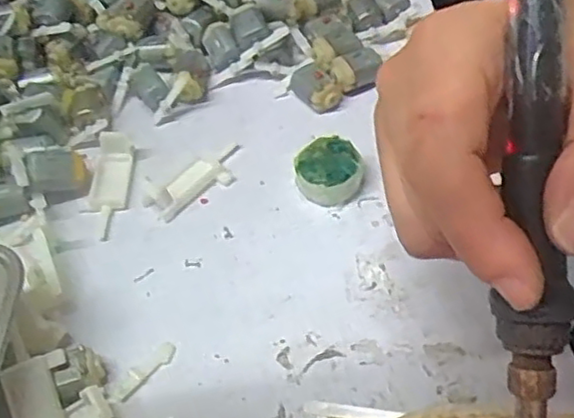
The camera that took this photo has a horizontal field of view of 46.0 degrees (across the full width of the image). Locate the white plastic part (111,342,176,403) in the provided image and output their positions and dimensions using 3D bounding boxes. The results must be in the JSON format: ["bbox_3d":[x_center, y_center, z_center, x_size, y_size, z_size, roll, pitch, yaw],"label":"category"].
[{"bbox_3d":[-0.060,0.068,0.285,0.008,0.004,0.032,35,62,27],"label":"white plastic part"}]

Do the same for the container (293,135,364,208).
[{"bbox_3d":[0.021,-0.019,0.339,0.030,0.018,0.030,-2,52,2],"label":"container"}]

